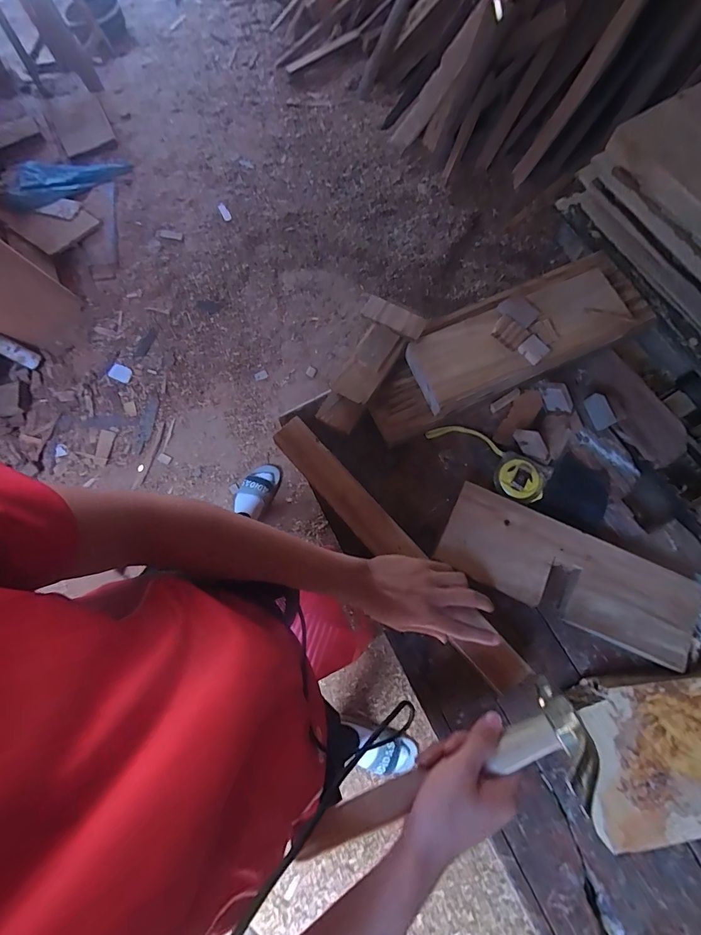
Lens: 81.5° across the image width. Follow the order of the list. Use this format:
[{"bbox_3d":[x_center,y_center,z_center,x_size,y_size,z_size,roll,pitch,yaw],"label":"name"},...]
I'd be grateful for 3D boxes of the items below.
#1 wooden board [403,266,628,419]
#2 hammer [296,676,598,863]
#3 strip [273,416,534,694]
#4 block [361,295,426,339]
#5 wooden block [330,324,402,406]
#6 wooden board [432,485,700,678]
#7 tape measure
[{"bbox_3d":[0.239,-0.183,0.578,0.317,0.034,0.103,-23,76,-5],"label":"wooden board"},{"bbox_3d":[0.080,0.309,0.391,0.303,0.092,0.052,-29,78,8],"label":"hammer"},{"bbox_3d":[0.054,0.105,0.543,0.053,0.017,0.445,-41,78,-8],"label":"strip"},{"bbox_3d":[0.058,-0.205,0.554,0.086,0.013,0.032,28,77,8],"label":"block"},{"bbox_3d":[0.025,-0.141,0.554,0.050,0.020,0.111,33,78,9],"label":"wooden block"},{"bbox_3d":[0.283,0.136,0.532,0.322,0.017,0.117,23,77,7],"label":"wooden board"},{"bbox_3d":[0.196,-0.012,0.590,0.178,0.029,0.068,31,78,8],"label":"tape measure"}]

